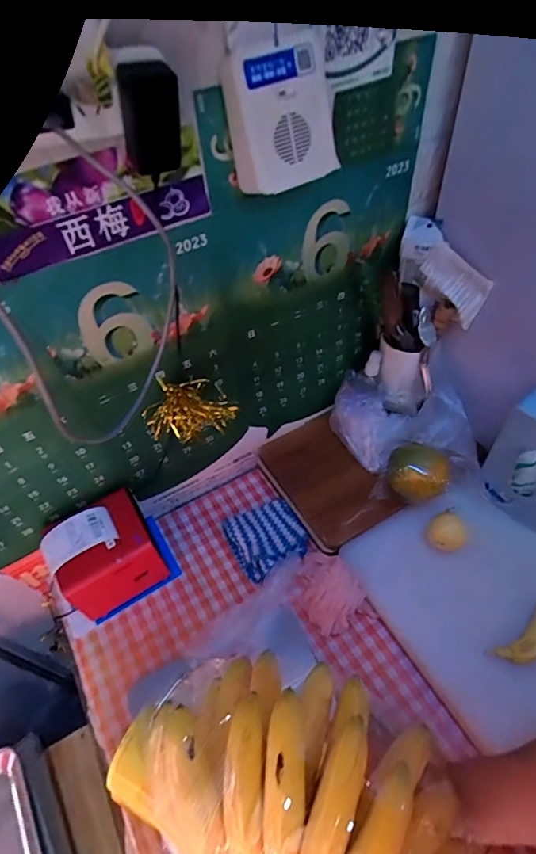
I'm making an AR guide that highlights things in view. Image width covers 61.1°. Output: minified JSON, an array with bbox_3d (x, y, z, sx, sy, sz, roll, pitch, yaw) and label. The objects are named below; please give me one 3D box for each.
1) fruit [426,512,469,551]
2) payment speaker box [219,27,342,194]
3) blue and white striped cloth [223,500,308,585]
[{"bbox_3d":[0.252,0.155,0.645,0.051,0.042,0.050,-2,51,3],"label":"fruit"},{"bbox_3d":[0.018,-0.307,0.441,0.110,0.112,0.056,-32,56,-19],"label":"payment speaker box"},{"bbox_3d":[-0.003,0.164,0.697,0.107,0.023,0.107,-26,54,-15],"label":"blue and white striped cloth"}]

